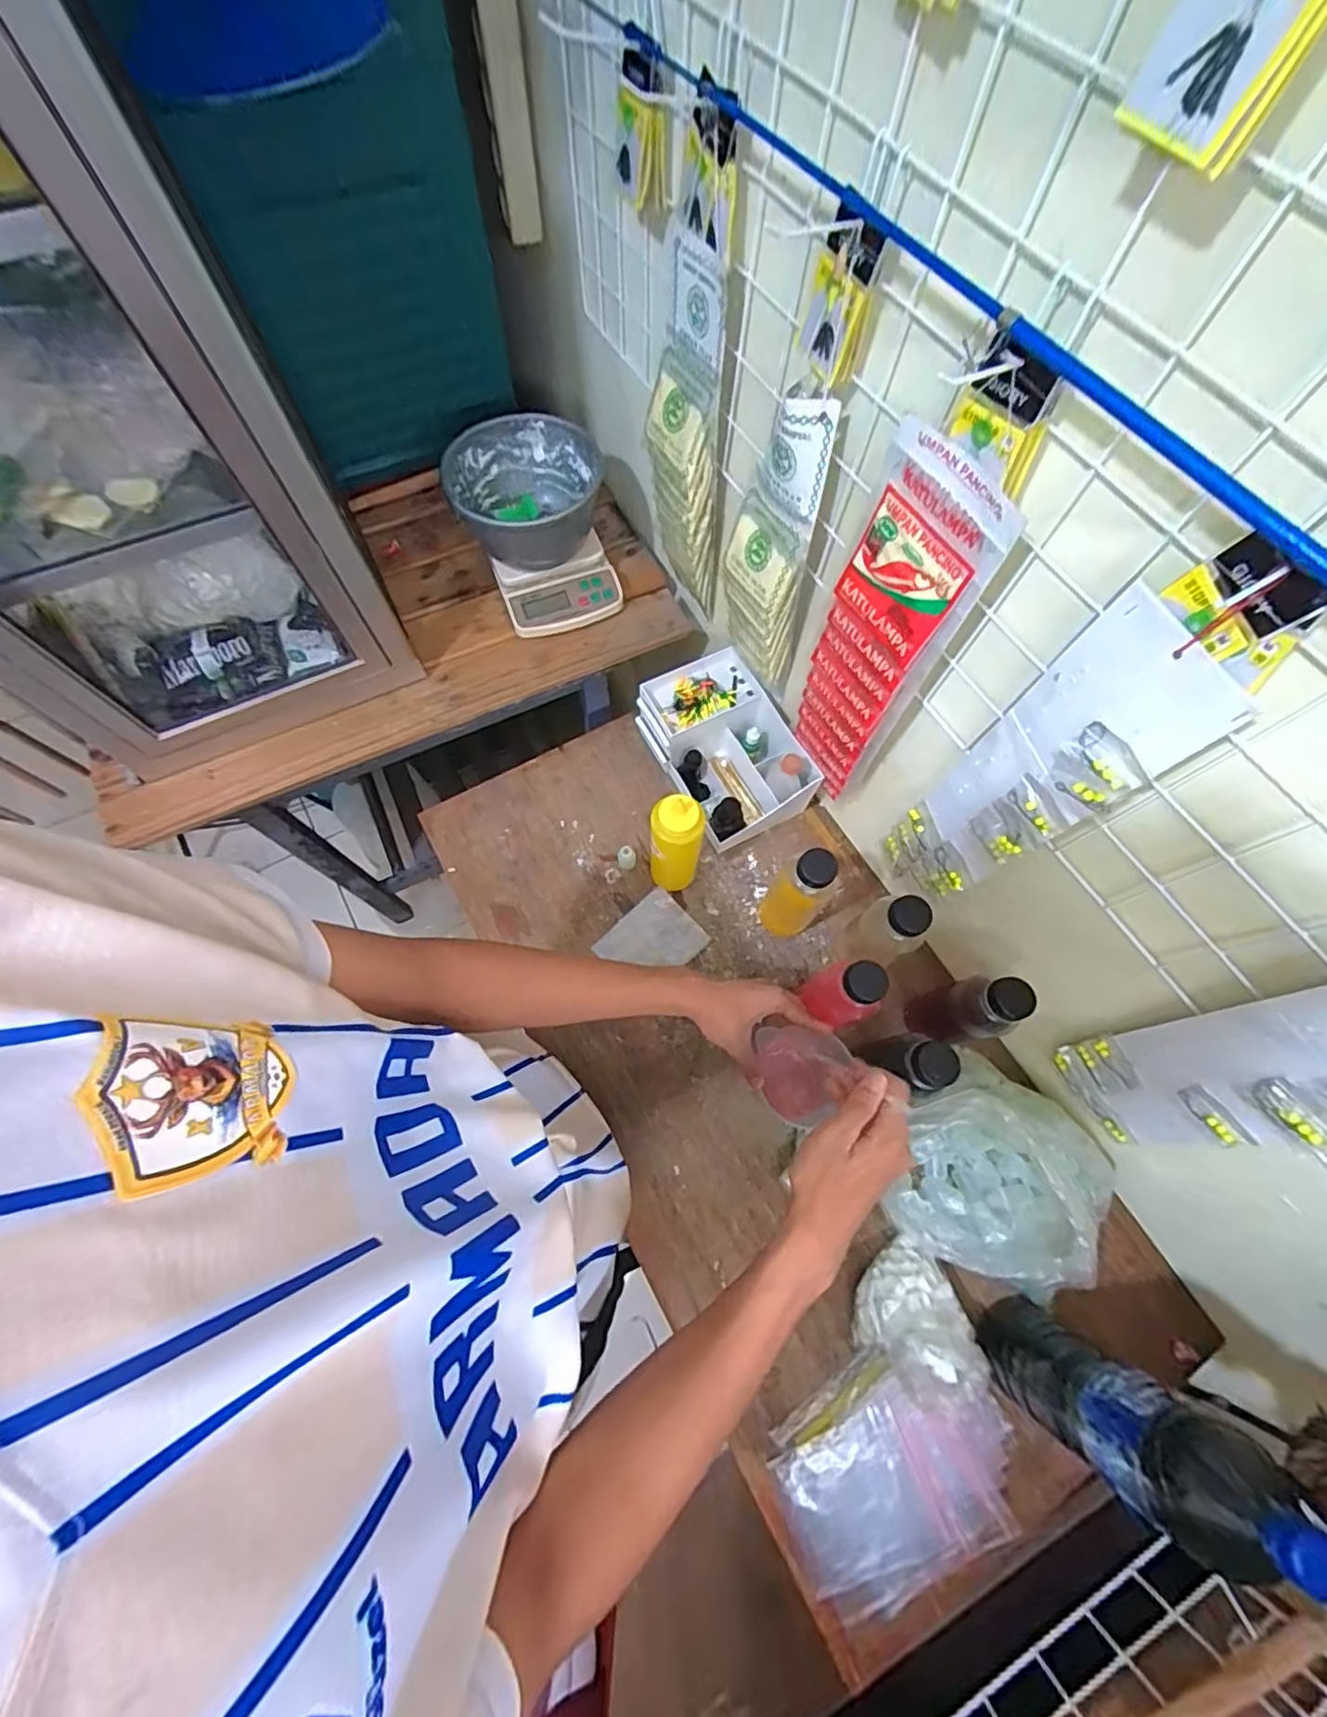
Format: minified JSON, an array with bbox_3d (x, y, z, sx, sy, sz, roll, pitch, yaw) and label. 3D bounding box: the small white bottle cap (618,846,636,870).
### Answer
[{"bbox_3d":[-0.048,0.000,0.789,0.023,0.041,0.022,1,69,-1],"label":"small white bottle cap"}]

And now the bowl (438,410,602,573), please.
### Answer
[{"bbox_3d":[-0.178,-0.470,0.784,0.176,0.101,0.176,1,69,-1],"label":"bowl"}]

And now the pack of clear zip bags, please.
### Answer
[{"bbox_3d":[0.224,0.585,0.577,0.223,0.012,0.164,-21,71,-10],"label":"pack of clear zip bags"}]

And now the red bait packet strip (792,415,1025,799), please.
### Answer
[{"bbox_3d":[0.186,-0.181,0.561,0.023,0.371,0.105,-32,73,-13],"label":"red bait packet strip"}]

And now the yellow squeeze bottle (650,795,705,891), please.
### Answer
[{"bbox_3d":[0.014,-0.012,0.717,0.057,0.187,0.044,1,69,-1],"label":"yellow squeeze bottle"}]

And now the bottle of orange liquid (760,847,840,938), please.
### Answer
[{"bbox_3d":[0.153,0.048,0.697,0.055,0.184,0.056,1,69,-1],"label":"bottle of orange liquid"}]

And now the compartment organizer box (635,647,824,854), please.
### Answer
[{"bbox_3d":[0.085,-0.147,0.810,0.157,0.120,0.227,-29,72,-12],"label":"compartment organizer box"}]

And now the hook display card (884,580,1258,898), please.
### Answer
[{"bbox_3d":[0.283,-0.053,0.503,0.026,0.359,0.101,-23,71,-10],"label":"hook display card"}]

